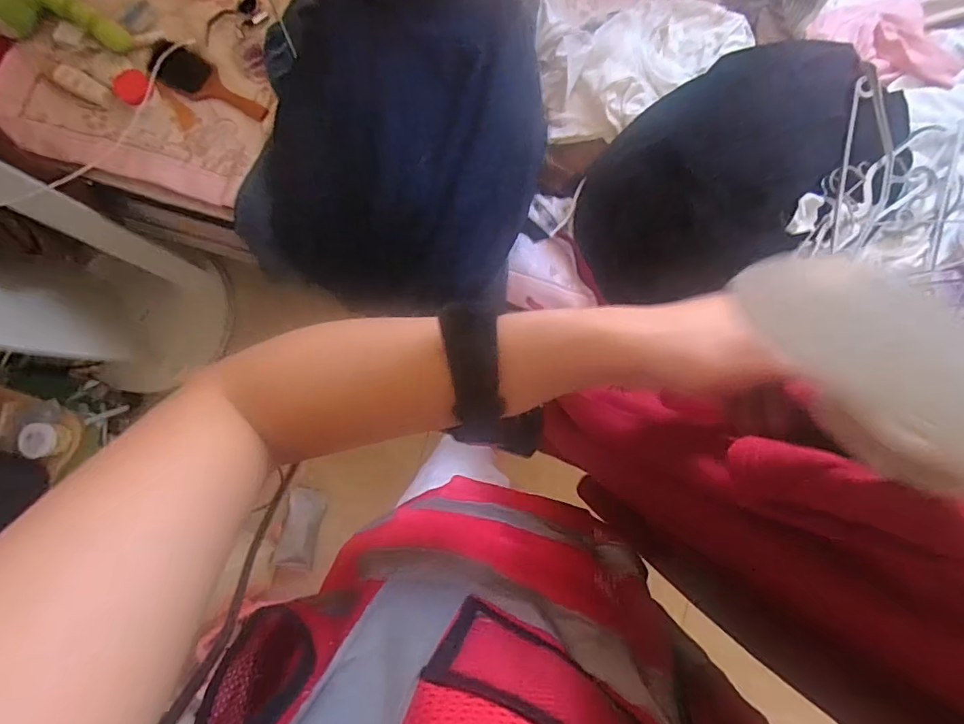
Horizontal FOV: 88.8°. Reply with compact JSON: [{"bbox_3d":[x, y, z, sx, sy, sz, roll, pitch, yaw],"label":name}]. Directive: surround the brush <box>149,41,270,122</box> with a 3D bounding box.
[{"bbox_3d":[-0.506,-0.513,0.915,0.227,0.027,0.074,28,86,1],"label":"brush"}]

